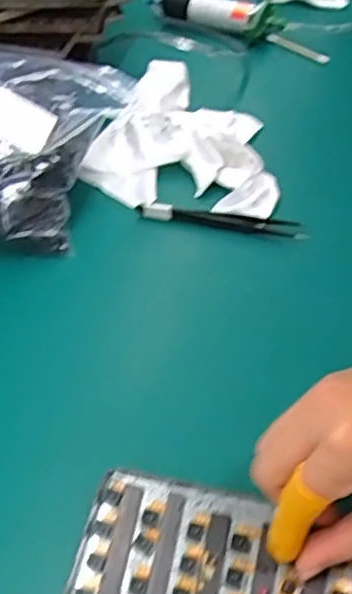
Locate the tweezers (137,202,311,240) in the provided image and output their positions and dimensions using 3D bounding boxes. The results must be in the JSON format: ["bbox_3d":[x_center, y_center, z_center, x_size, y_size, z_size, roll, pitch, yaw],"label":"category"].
[{"bbox_3d":[0.032,-0.056,0.461,0.123,0.008,0.012,10,52,12],"label":"tweezers"}]

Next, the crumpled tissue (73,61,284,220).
[{"bbox_3d":[0.012,-0.143,0.524,0.154,0.028,0.181,8,52,11],"label":"crumpled tissue"}]

